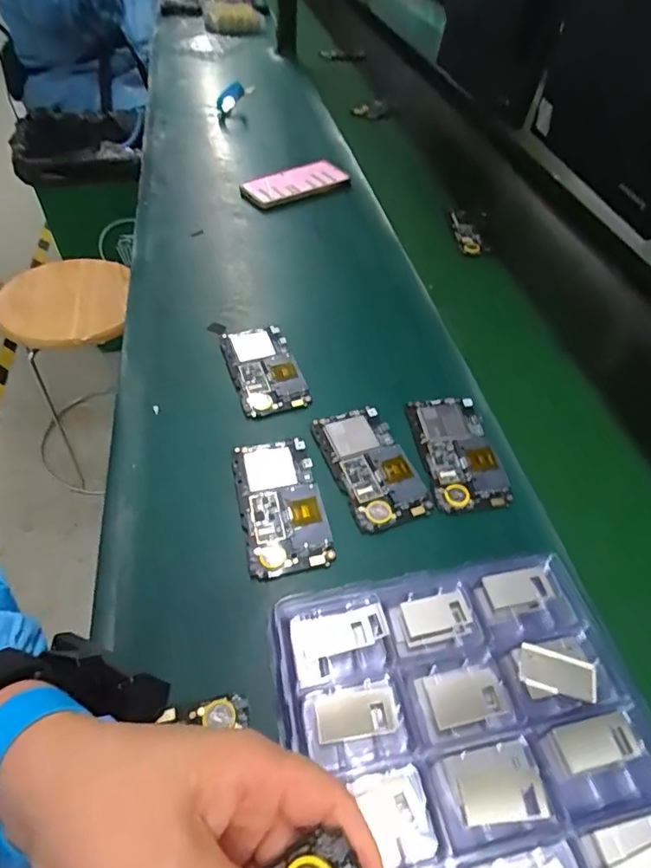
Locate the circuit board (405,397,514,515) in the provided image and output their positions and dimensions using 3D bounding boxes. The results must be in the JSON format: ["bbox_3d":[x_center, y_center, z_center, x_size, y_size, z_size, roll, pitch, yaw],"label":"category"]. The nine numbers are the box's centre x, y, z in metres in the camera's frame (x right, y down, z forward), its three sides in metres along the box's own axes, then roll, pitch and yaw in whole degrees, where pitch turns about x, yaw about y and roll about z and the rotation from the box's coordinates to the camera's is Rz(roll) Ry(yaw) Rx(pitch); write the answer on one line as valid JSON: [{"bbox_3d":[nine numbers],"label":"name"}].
[{"bbox_3d":[0.119,0.015,0.474,0.067,0.008,0.123,-4,50,-8],"label":"circuit board"}]

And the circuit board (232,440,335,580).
[{"bbox_3d":[-0.037,0.056,0.434,0.066,0.006,0.125,-8,50,-12],"label":"circuit board"}]

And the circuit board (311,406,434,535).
[{"bbox_3d":[0.039,0.027,0.461,0.066,0.007,0.124,-15,52,-17],"label":"circuit board"}]

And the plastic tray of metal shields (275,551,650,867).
[{"bbox_3d":[0.107,0.241,0.238,0.198,0.024,0.385,-8,52,-8],"label":"plastic tray of metal shields"}]

